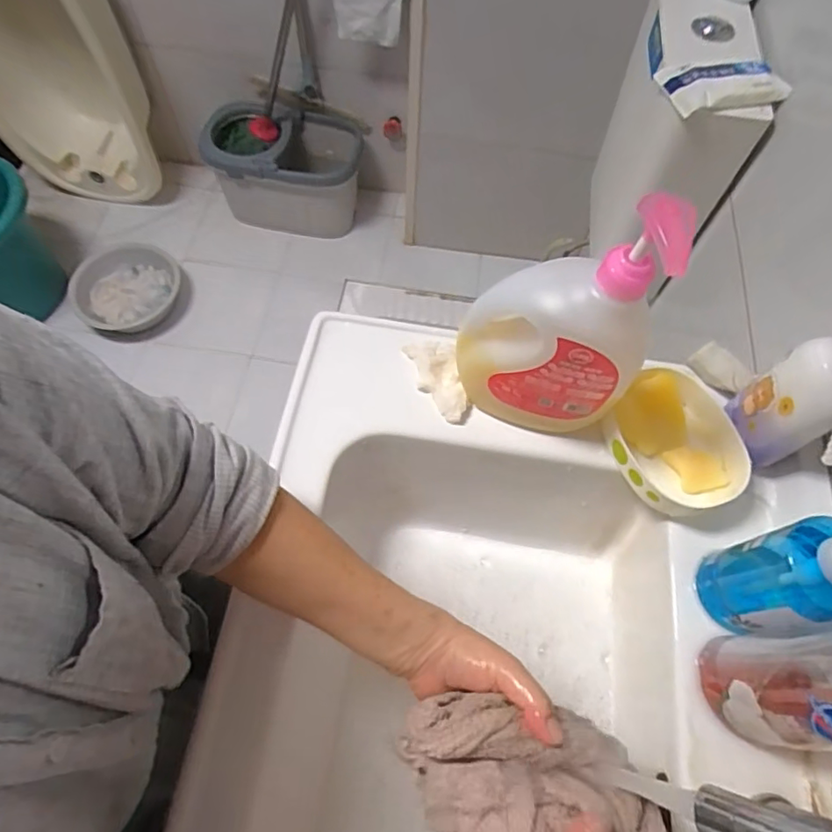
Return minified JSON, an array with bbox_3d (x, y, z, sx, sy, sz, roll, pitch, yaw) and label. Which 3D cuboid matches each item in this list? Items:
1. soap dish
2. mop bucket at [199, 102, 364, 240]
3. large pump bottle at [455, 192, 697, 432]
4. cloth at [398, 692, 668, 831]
[{"bbox_3d":[0.241,0.025,0.514,0.121,0.037,0.136,-31,70,-16],"label":"soap dish"},{"bbox_3d":[-0.380,-0.709,1.631,0.431,0.297,0.249,0,64,-3],"label":"mop bucket"},{"bbox_3d":[0.110,-0.064,0.442,0.144,0.205,0.060,25,66,9],"label":"large pump bottle"},{"bbox_3d":[0.070,0.237,0.347,0.156,0.036,0.090,9,64,2],"label":"cloth"}]

